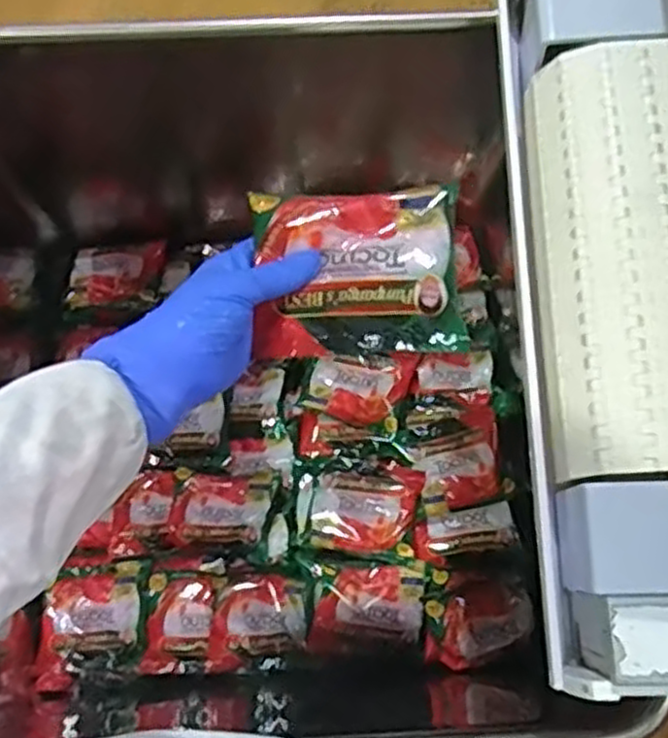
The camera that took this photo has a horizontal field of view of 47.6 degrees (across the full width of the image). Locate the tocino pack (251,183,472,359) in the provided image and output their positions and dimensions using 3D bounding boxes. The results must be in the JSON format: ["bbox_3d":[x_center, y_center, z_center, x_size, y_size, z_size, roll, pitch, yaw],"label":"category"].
[{"bbox_3d":[0.016,-0.066,0.511,0.132,0.023,0.115,-3,73,1],"label":"tocino pack"}]

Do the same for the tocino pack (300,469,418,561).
[{"bbox_3d":[0.028,0.185,0.983,0.150,0.041,0.107,8,76,5],"label":"tocino pack"}]

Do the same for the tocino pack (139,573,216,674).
[{"bbox_3d":[-0.193,0.324,0.963,0.079,0.022,0.125,11,76,6],"label":"tocino pack"}]

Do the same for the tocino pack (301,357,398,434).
[{"bbox_3d":[0.031,0.030,1.031,0.126,0.034,0.089,19,77,8],"label":"tocino pack"}]

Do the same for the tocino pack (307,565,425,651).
[{"bbox_3d":[0.042,0.296,0.937,0.134,0.022,0.095,2,75,4],"label":"tocino pack"}]

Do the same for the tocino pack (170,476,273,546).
[{"bbox_3d":[-0.149,0.186,1.002,0.123,0.018,0.086,4,75,4],"label":"tocino pack"}]

